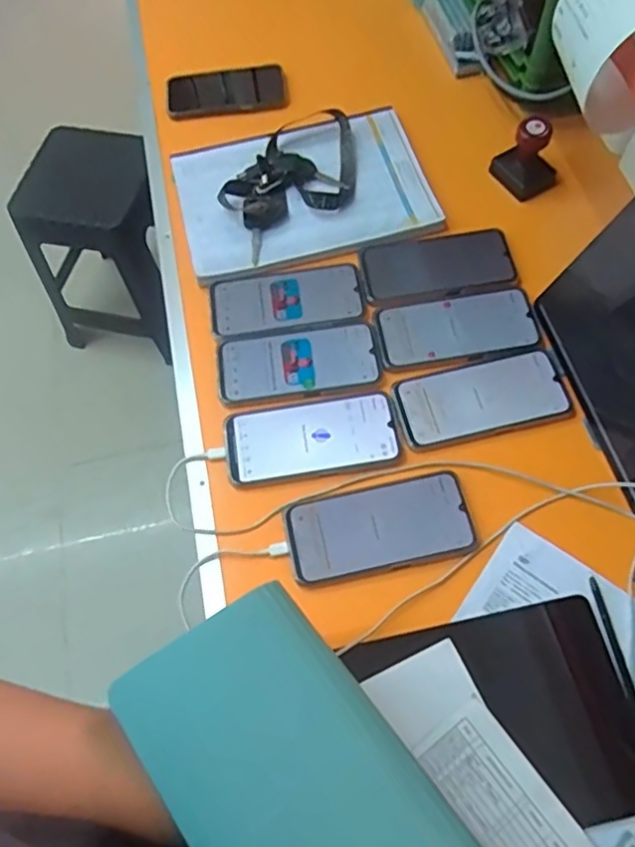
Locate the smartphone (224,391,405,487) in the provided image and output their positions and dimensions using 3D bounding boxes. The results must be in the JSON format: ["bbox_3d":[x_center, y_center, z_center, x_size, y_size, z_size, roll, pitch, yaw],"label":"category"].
[{"bbox_3d":[-0.005,0.013,0.627,0.170,0.005,0.080,-10,65,-2],"label":"smartphone"}]

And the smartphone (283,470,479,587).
[{"bbox_3d":[0.057,0.097,0.586,0.169,0.009,0.081,-11,65,-2],"label":"smartphone"}]

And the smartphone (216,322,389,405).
[{"bbox_3d":[-0.020,-0.065,0.670,0.170,0.009,0.083,-9,65,-1],"label":"smartphone"}]

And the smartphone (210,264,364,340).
[{"bbox_3d":[-0.035,-0.139,0.703,0.166,0.010,0.077,-8,65,-1],"label":"smartphone"}]

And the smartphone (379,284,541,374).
[{"bbox_3d":[0.150,-0.105,0.678,0.166,0.007,0.084,-10,65,-2],"label":"smartphone"}]

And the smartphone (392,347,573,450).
[{"bbox_3d":[0.166,-0.027,0.639,0.168,0.006,0.082,-13,65,-3],"label":"smartphone"}]

